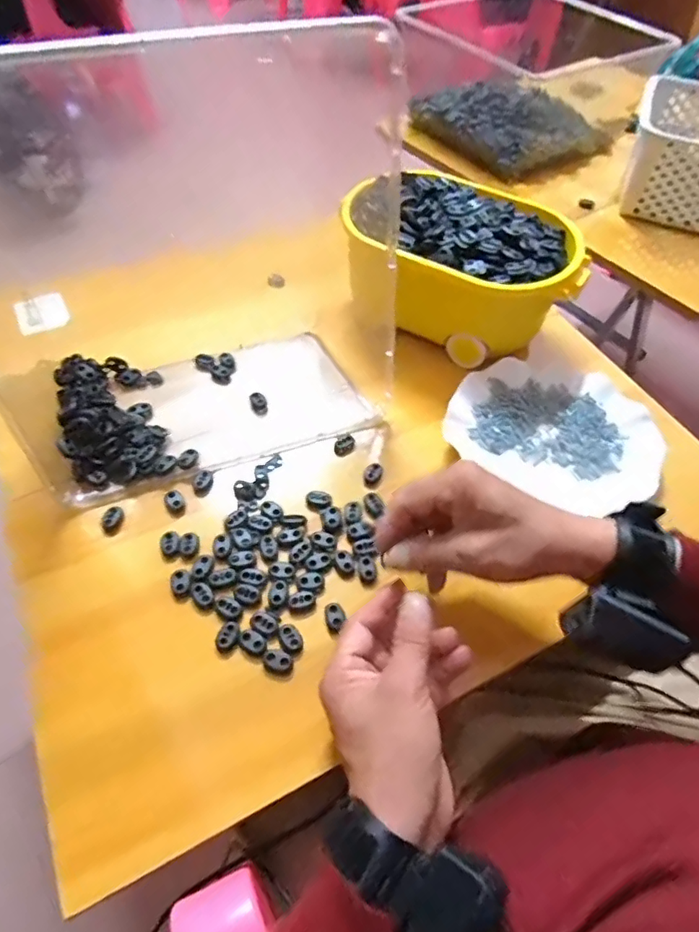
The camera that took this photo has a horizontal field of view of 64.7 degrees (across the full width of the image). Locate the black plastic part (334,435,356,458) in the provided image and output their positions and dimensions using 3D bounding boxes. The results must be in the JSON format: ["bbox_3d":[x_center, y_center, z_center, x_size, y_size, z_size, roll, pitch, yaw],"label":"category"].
[{"bbox_3d":[-0.005,-0.018,0.501,0.016,0.005,0.022,37,60,22],"label":"black plastic part"}]

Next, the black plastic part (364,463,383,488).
[{"bbox_3d":[0.020,0.008,0.475,0.016,0.010,0.020,7,53,3],"label":"black plastic part"}]

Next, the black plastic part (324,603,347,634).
[{"bbox_3d":[-0.010,0.110,0.401,0.014,0.005,0.020,-18,56,-15],"label":"black plastic part"}]

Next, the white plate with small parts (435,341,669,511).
[{"bbox_3d":[0.194,-0.036,0.511,0.181,0.026,0.153,32,58,20],"label":"white plate with small parts"}]

